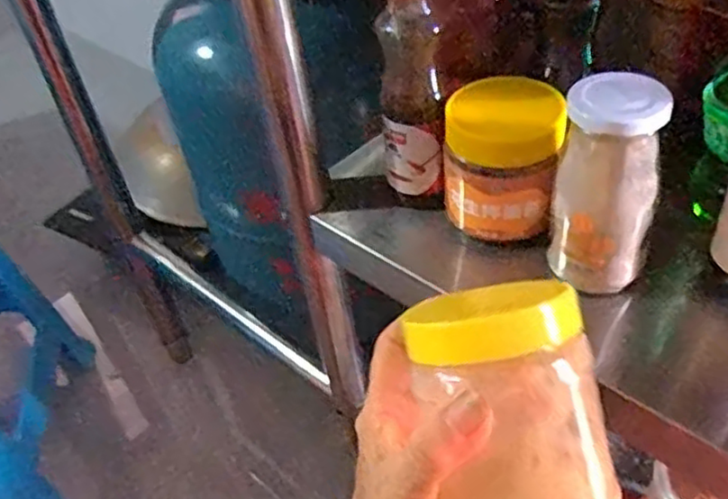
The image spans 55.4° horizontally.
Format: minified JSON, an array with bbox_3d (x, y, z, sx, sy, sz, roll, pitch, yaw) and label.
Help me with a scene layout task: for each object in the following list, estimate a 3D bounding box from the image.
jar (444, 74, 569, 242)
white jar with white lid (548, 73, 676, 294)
[{"bbox_3d":[0.085,-0.053,0.434,0.068,0.082,0.058,-3,44,7],"label":"jar"},{"bbox_3d":[0.131,-0.032,0.376,0.049,0.113,0.045,-5,43,5],"label":"white jar with white lid"}]

